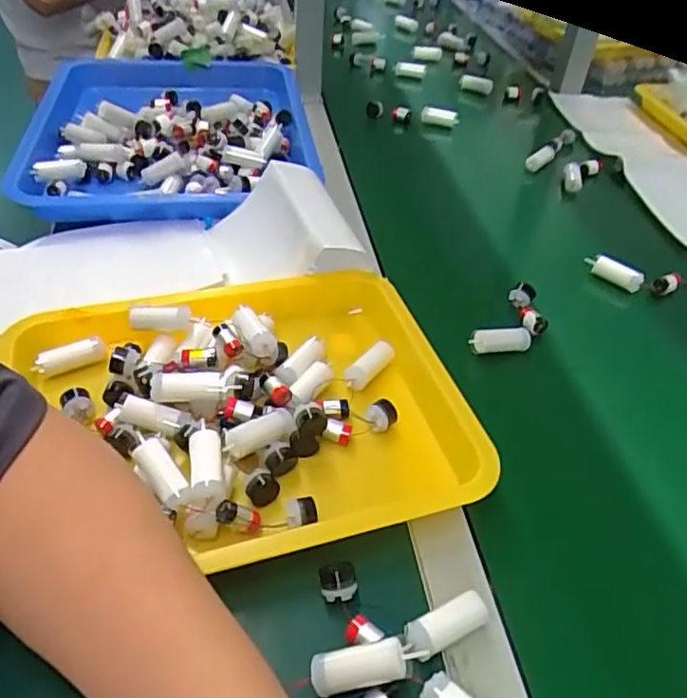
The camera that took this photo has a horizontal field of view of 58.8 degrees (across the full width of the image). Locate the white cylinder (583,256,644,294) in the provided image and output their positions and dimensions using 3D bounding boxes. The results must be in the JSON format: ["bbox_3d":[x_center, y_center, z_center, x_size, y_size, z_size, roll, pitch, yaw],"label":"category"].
[{"bbox_3d":[0.284,-0.082,0.636,0.059,0.017,0.018,26,53,15],"label":"white cylinder"}]

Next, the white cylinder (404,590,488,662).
[{"bbox_3d":[0.060,0.162,0.356,0.050,0.018,0.020,-21,56,-21],"label":"white cylinder"}]

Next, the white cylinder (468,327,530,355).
[{"bbox_3d":[0.141,-0.007,0.542,0.058,0.019,0.017,-7,52,-10],"label":"white cylinder"}]

